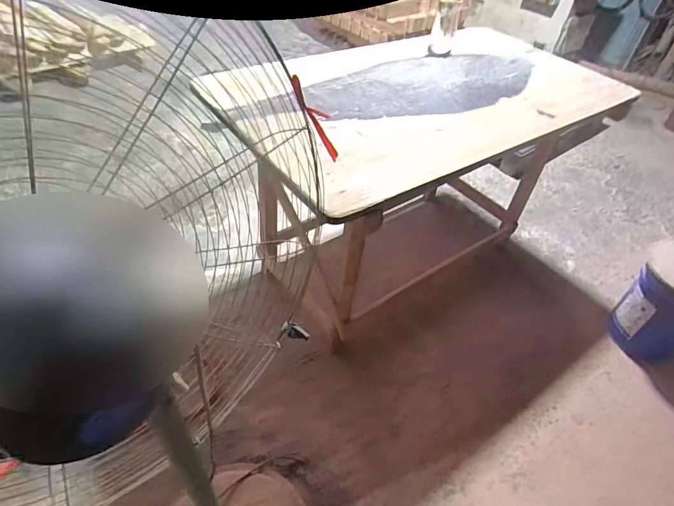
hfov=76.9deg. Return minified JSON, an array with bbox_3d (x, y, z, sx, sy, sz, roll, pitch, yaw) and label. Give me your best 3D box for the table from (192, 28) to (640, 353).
[{"bbox_3d":[0.293,-0.285,1.608,1.384,0.685,0.742,-28,53,-31],"label":"table"}]

